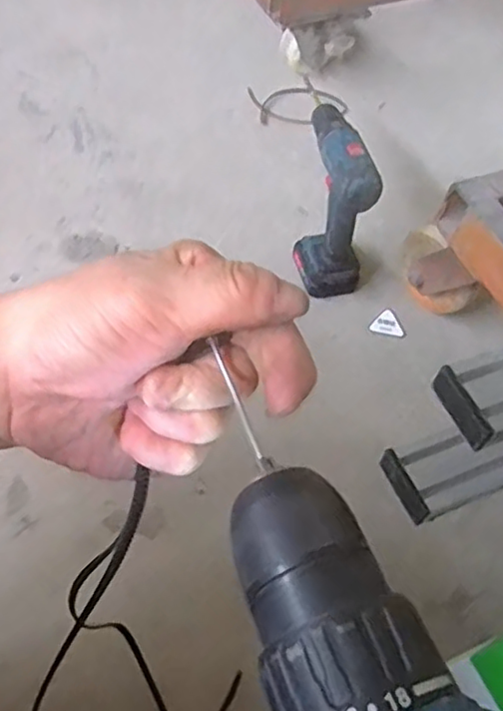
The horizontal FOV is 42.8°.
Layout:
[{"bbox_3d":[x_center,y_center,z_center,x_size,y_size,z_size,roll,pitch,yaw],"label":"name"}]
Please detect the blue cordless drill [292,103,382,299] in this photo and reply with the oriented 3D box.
[{"bbox_3d":[0.106,-0.188,0.821,0.073,0.214,0.135,-4,57,-8],"label":"blue cordless drill"}]

